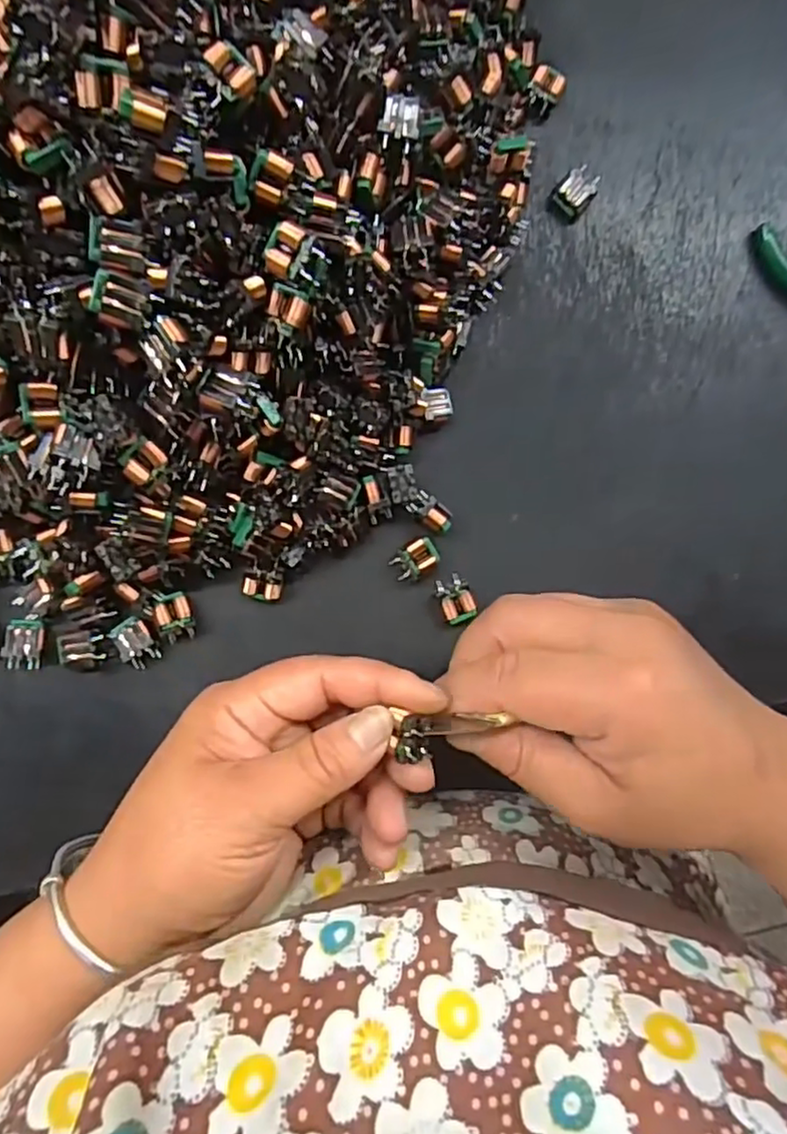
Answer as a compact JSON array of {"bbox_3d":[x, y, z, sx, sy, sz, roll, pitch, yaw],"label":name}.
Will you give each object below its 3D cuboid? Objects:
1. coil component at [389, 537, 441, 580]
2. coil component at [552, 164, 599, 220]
[{"bbox_3d":[0.009,-0.004,0.291,0.021,0.006,0.014,-38,94,-5],"label":"coil component"},{"bbox_3d":[0.081,-0.166,0.298,0.016,0.008,0.017,41,85,-5],"label":"coil component"}]

